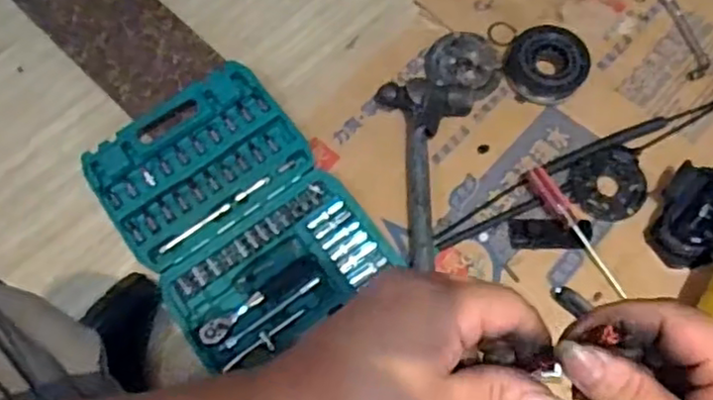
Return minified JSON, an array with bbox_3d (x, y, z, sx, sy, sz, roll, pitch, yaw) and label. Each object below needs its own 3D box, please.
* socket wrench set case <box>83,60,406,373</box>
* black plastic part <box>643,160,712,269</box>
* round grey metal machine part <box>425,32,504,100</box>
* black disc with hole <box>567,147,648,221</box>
[{"bbox_3d":[-0.157,0.006,0.834,0.250,0.048,0.364,-35,72,-13],"label":"socket wrench set case"},{"bbox_3d":[0.398,0.019,0.795,0.084,0.060,0.117,30,68,16],"label":"black plastic part"},{"bbox_3d":[0.146,-0.182,0.918,0.100,0.024,0.098,0,68,0],"label":"round grey metal machine part"},{"bbox_3d":[0.312,-0.021,0.837,0.091,0.004,0.091,-1,76,6],"label":"black disc with hole"}]

